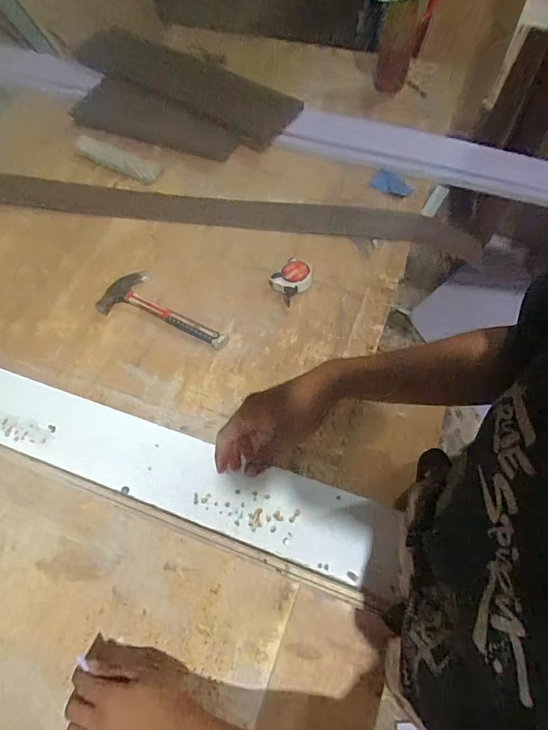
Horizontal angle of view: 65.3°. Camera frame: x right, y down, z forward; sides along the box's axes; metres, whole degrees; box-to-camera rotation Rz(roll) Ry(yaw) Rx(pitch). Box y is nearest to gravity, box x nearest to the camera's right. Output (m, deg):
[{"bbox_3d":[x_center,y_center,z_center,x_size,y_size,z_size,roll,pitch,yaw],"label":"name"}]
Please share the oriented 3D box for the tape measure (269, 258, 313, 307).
[{"bbox_3d":[0.038,-0.169,0.854,0.066,0.034,0.090,40,71,22],"label":"tape measure"}]

